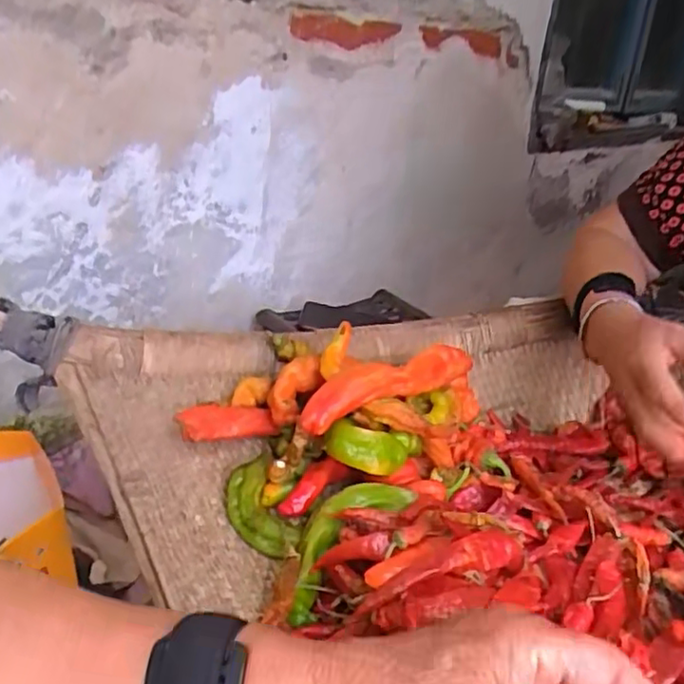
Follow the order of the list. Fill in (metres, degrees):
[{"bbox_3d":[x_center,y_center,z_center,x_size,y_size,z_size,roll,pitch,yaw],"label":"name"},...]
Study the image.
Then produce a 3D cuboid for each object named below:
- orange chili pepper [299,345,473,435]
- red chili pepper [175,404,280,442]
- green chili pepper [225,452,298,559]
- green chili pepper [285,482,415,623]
[{"bbox_3d":[0.031,0.031,0.489,0.139,0.040,0.039,-10,30,-29],"label":"orange chili pepper"},{"bbox_3d":[-0.088,0.061,0.487,0.076,0.020,0.024,5,21,-36],"label":"red chili pepper"},{"bbox_3d":[-0.059,0.118,0.454,0.036,0.021,0.077,-10,46,-29],"label":"green chili pepper"},{"bbox_3d":[-0.003,0.130,0.424,0.044,0.015,0.113,24,56,34],"label":"green chili pepper"}]

